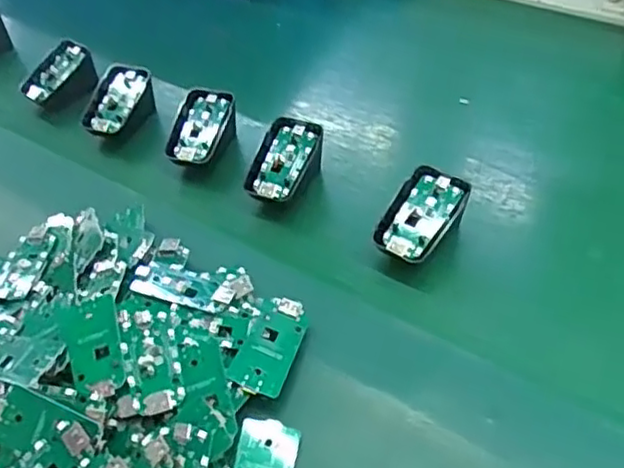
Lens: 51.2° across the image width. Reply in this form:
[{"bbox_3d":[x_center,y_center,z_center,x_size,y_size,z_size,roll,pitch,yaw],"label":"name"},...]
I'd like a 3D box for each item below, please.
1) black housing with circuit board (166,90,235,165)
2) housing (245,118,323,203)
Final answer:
[{"bbox_3d":[-0.092,-0.084,0.540,0.046,0.031,0.071,25,70,14],"label":"black housing with circuit board"},{"bbox_3d":[-0.021,-0.050,0.495,0.039,0.035,0.069,15,52,19],"label":"housing"}]

